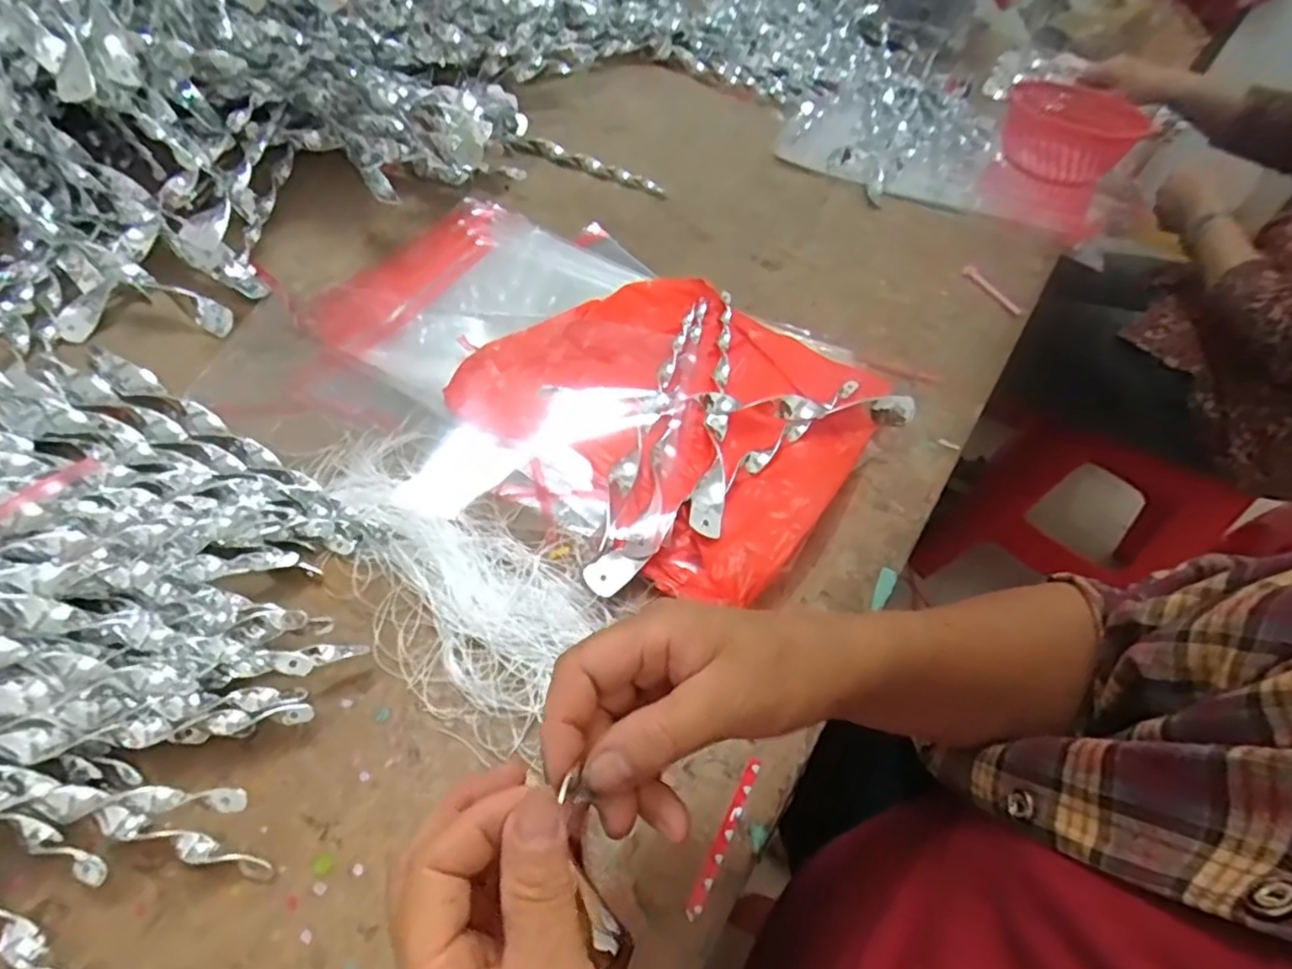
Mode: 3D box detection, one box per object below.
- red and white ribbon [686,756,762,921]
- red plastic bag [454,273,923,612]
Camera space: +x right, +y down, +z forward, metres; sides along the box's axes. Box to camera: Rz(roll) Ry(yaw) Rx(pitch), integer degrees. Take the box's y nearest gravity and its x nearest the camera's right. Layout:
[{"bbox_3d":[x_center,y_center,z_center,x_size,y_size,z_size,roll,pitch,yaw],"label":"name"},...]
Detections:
[{"bbox_3d":[0.042,0.181,0.350,0.008,0.004,0.085,26,52,15],"label":"red and white ribbon"},{"bbox_3d":[0.034,-0.068,0.528,0.272,0.024,0.272,35,55,21],"label":"red plastic bag"}]

